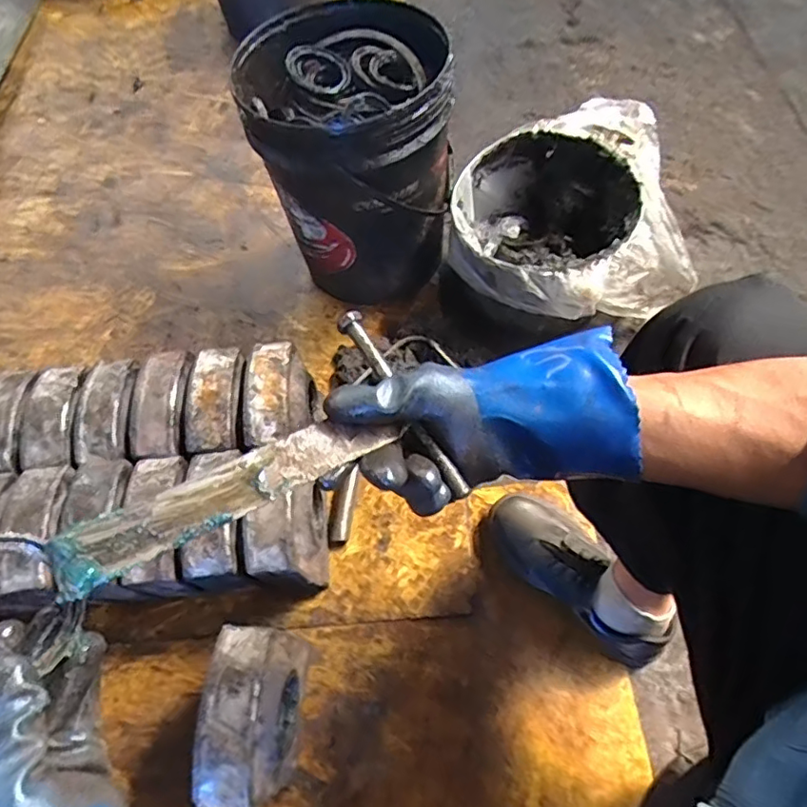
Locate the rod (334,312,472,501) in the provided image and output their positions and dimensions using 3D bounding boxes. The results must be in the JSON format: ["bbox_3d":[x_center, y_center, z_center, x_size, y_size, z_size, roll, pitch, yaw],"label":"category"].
[{"bbox_3d":[-0.002,-0.002,0.411,0.018,0.011,0.159,-29,71,-12],"label":"rod"}]

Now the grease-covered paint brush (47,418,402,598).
[{"bbox_3d":[-0.107,0.054,0.366,0.208,0.010,0.038,-24,61,-21],"label":"grease-covered paint brush"}]

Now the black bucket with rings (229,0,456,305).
[{"bbox_3d":[-0.076,-0.402,1.000,0.303,0.385,0.324,-2,62,4],"label":"black bucket with rings"}]

